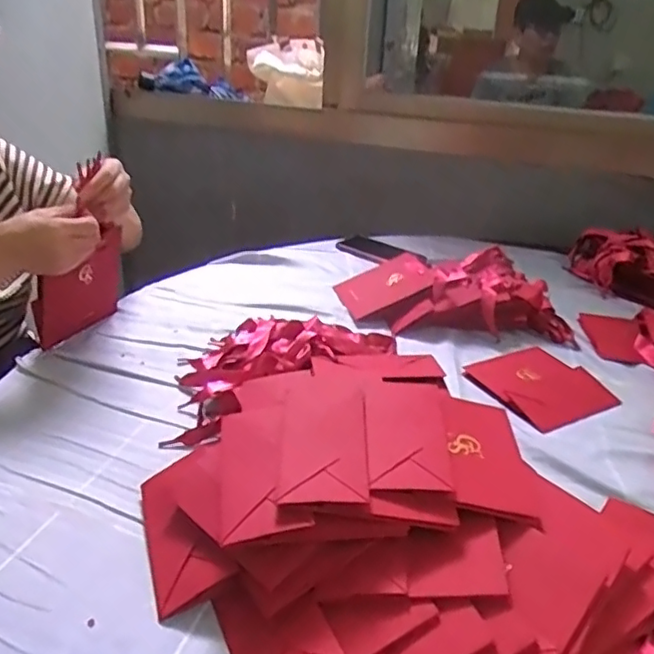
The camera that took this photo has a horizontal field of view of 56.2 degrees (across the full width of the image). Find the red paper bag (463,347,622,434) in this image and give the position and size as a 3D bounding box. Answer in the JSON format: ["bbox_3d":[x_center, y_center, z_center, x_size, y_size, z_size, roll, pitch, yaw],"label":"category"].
[{"bbox_3d":[0.272,0.074,0.778,0.148,0.008,0.148,-11,32,-27],"label":"red paper bag"}]

